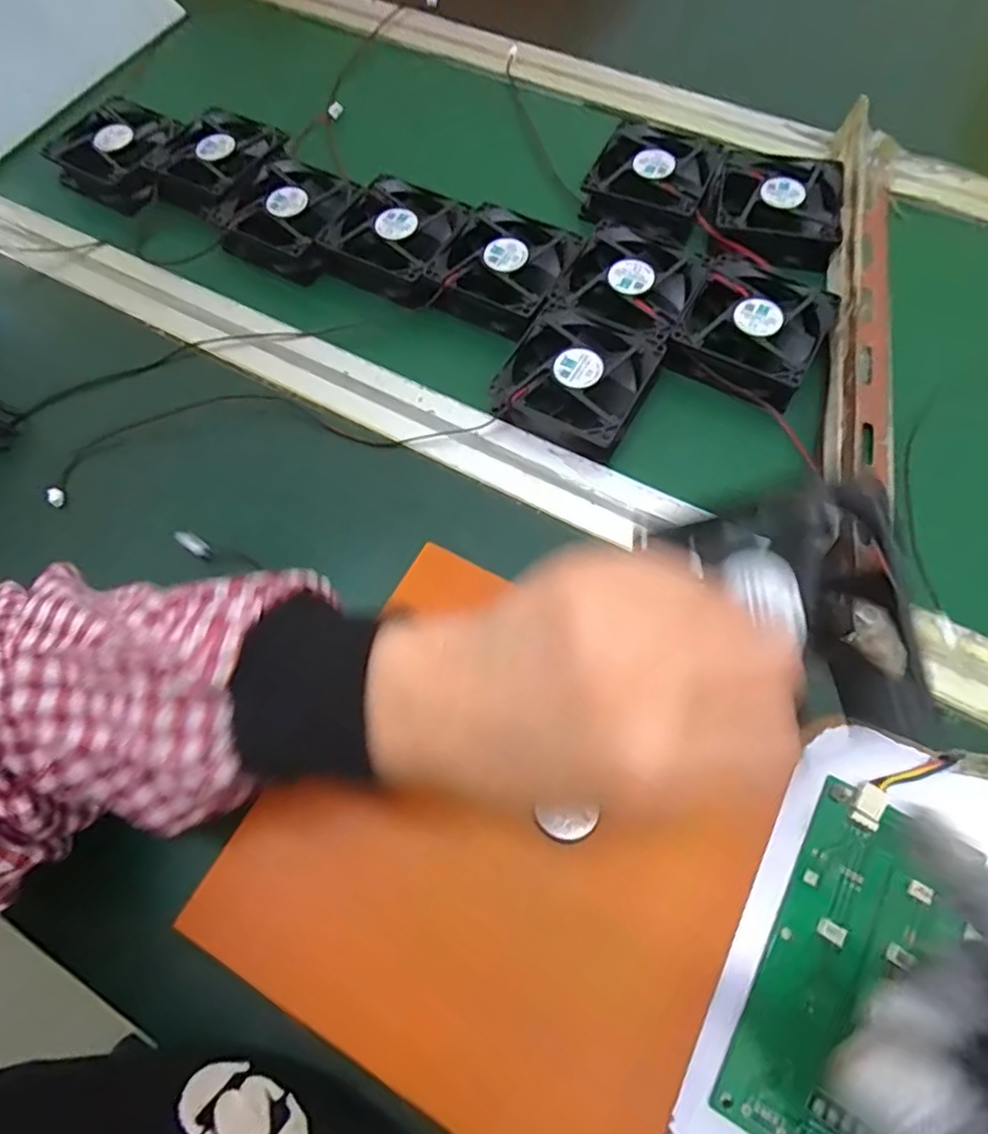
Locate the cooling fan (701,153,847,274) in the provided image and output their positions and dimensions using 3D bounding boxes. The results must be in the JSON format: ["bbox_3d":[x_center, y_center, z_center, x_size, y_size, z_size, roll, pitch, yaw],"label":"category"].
[{"bbox_3d":[0.191,-0.246,0.439,0.087,0.029,0.072,13,66,8],"label":"cooling fan"}]

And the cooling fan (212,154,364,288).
[{"bbox_3d":[-0.143,-0.250,0.457,0.084,0.031,0.086,27,68,14],"label":"cooling fan"}]

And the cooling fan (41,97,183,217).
[{"bbox_3d":[-0.284,-0.315,0.488,0.085,0.031,0.081,31,69,16],"label":"cooling fan"}]

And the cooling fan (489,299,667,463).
[{"bbox_3d":[0.051,-0.113,0.387,0.082,0.027,0.084,28,69,14],"label":"cooling fan"}]

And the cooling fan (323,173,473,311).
[{"bbox_3d":[-0.064,-0.222,0.435,0.087,0.020,0.088,28,68,14],"label":"cooling fan"}]

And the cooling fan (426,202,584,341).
[{"bbox_3d":[0.006,-0.195,0.421,0.080,0.020,0.090,25,68,13],"label":"cooling fan"}]

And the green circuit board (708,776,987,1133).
[{"bbox_3d":[0.140,0.159,0.249,0.061,0.014,0.132,27,68,14],"label":"green circuit board"}]

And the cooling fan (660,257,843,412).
[{"bbox_3d":[0.159,-0.143,0.396,0.081,0.027,0.087,25,68,13],"label":"cooling fan"}]

